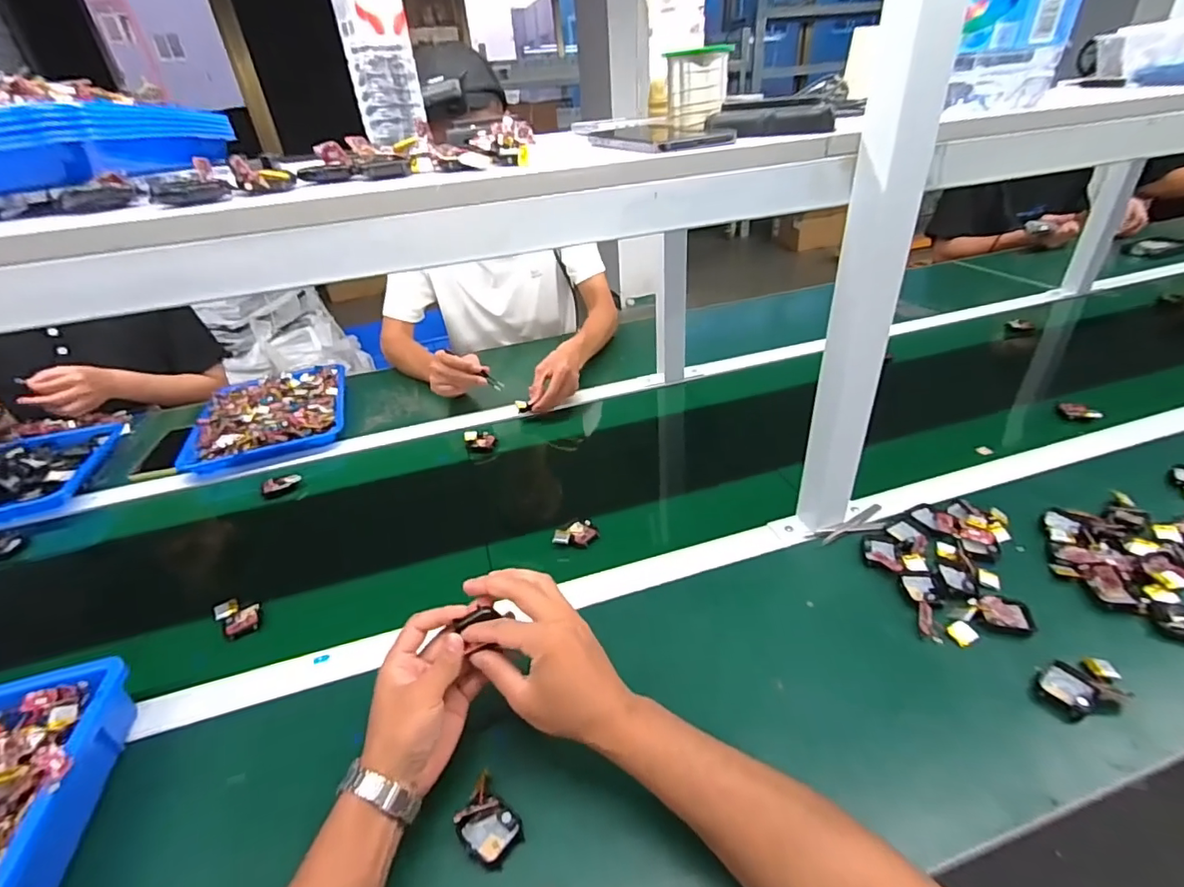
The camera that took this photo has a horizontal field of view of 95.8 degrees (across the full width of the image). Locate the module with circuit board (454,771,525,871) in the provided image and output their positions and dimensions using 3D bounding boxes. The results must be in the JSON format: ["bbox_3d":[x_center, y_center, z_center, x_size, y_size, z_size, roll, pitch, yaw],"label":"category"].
[{"bbox_3d":[-0.080,0.286,0.406,0.052,0.023,0.039,26,45,37],"label":"module with circuit board"}]

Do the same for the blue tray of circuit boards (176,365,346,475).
[{"bbox_3d":[-0.582,-0.063,0.983,0.243,0.041,0.316,-13,35,-12],"label":"blue tray of circuit boards"}]

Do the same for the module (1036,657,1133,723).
[{"bbox_3d":[0.422,0.208,0.461,0.078,0.012,0.046,-10,34,-7],"label":"module"}]

